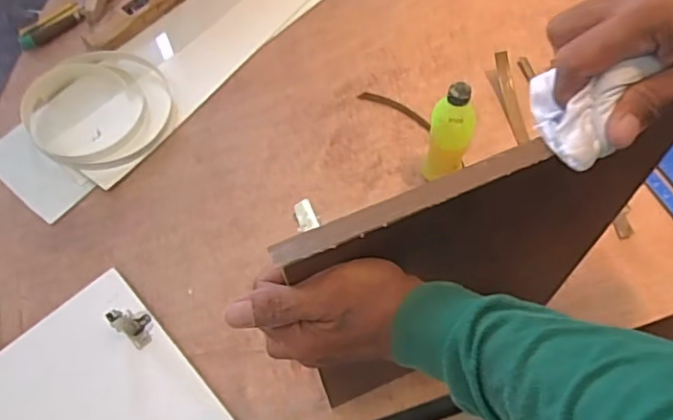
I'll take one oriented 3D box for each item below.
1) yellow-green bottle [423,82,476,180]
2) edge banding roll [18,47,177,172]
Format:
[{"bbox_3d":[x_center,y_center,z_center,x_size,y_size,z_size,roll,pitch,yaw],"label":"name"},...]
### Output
[{"bbox_3d":[0.165,-0.101,0.874,0.062,0.212,0.052,8,62,8],"label":"yellow-green bottle"},{"bbox_3d":[-0.419,-0.181,1.046,0.246,0.031,0.248,-2,61,3],"label":"edge banding roll"}]

